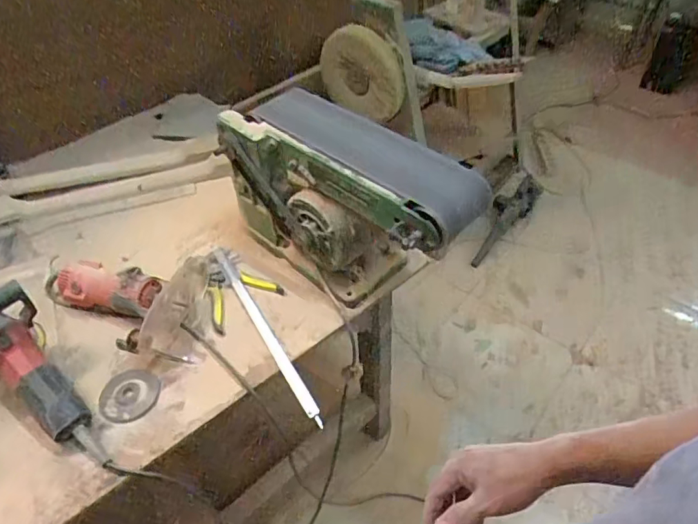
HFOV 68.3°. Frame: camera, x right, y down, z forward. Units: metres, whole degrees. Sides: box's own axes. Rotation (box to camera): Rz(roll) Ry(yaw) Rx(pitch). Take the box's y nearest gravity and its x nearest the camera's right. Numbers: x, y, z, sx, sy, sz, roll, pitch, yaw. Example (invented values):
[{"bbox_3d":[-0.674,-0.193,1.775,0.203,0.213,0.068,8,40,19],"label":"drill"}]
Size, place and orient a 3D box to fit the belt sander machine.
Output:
[{"bbox_3d":[0.014,-0.112,0.888,0.416,0.285,0.242,31,55,27],"label":"belt sander machine"}]

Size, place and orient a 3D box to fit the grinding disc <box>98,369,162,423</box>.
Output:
[{"bbox_3d":[-0.336,0.202,0.788,0.086,0.004,0.090,-1,46,1],"label":"grinding disc"}]

